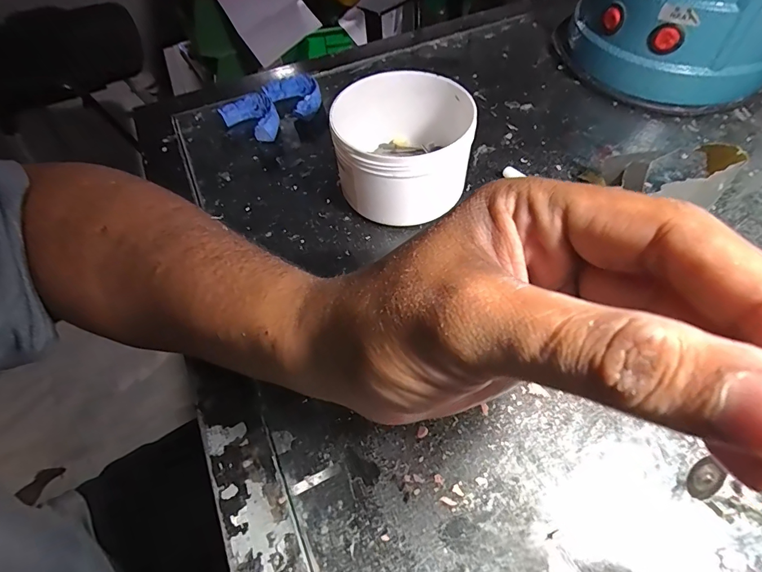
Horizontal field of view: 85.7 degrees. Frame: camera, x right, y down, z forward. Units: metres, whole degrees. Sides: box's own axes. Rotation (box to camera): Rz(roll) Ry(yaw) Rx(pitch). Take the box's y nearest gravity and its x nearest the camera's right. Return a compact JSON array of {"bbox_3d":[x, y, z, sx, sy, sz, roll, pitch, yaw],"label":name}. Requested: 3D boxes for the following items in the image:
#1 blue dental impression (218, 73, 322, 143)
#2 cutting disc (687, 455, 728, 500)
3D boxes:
[{"bbox_3d":[-0.093,-0.159,0.362,0.053,0.021,0.080,38,66,24],"label":"blue dental impression"},{"bbox_3d":[0.144,0.085,0.182,0.005,0.019,0.020,33,64,22],"label":"cutting disc"}]

